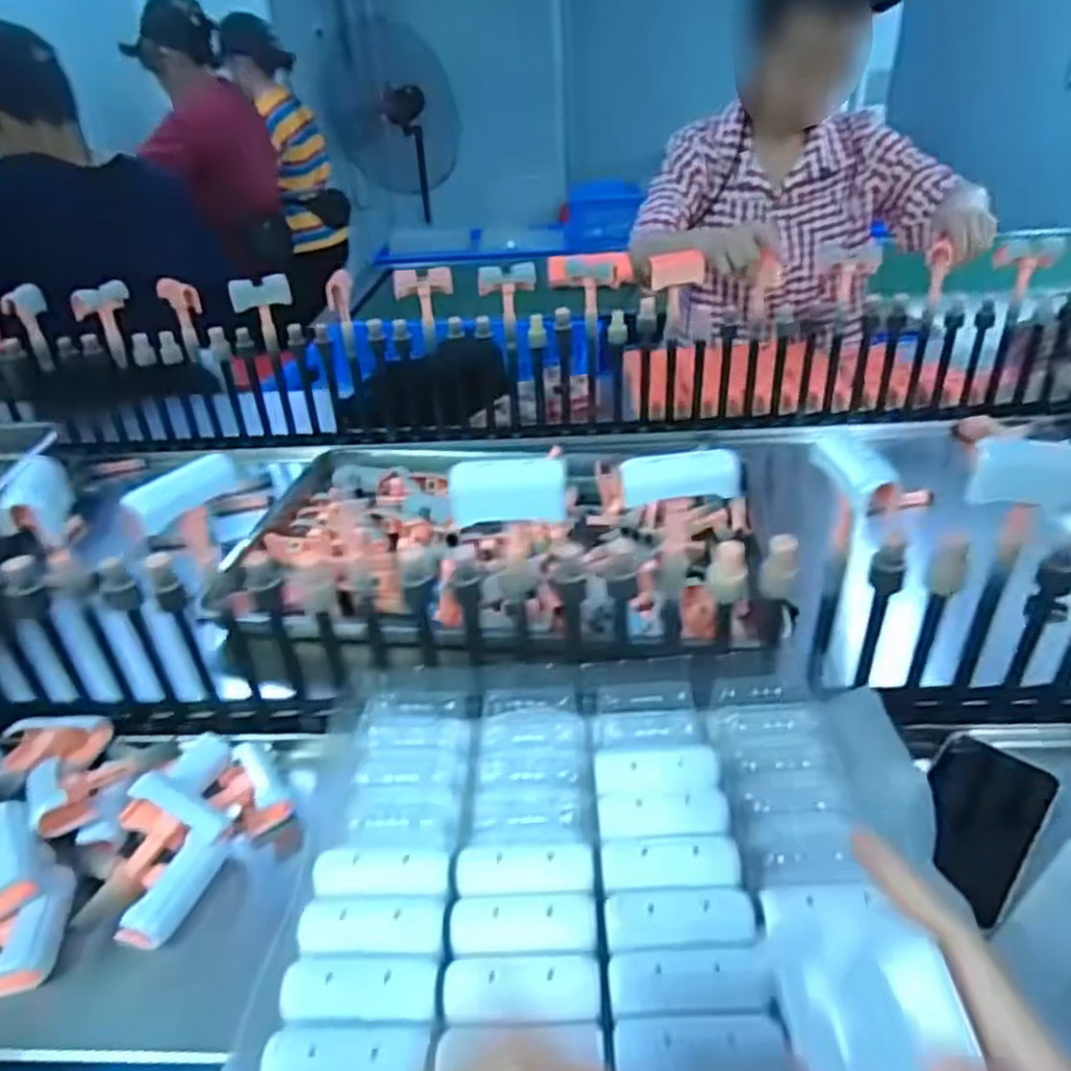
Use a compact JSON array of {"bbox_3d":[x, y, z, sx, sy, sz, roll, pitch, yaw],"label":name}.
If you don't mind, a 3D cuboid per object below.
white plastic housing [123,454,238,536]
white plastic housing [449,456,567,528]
[{"bbox_3d":[-0.242,-0.031,0.527,0.013,0.032,0.077,23,40,34],"label":"white plastic housing"},{"bbox_3d":[-0.019,-0.030,0.516,0.078,0.041,0.014,0,32,3],"label":"white plastic housing"}]

